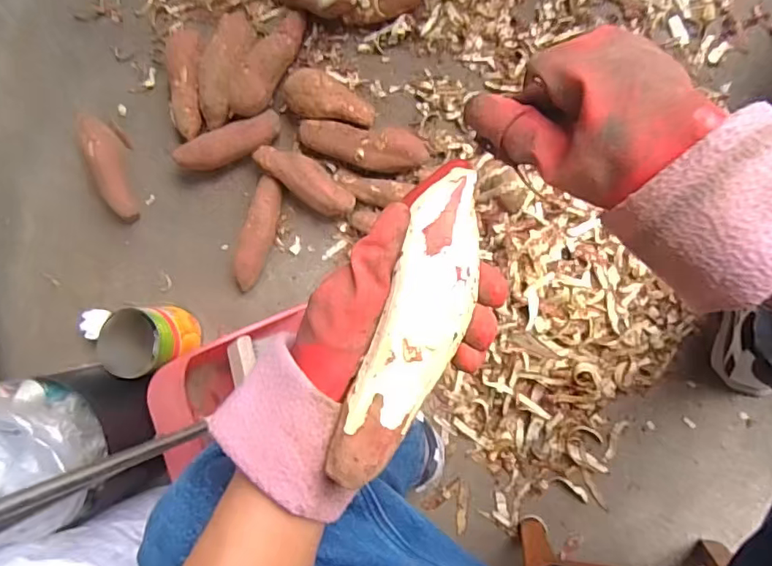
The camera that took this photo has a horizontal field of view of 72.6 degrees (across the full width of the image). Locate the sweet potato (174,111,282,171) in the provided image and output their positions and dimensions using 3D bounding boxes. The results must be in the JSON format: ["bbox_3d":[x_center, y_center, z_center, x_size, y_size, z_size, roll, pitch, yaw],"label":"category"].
[{"bbox_3d":[-0.239,-0.212,0.813,0.167,0.055,0.052,-24,86,9],"label":"sweet potato"}]

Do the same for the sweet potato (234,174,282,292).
[{"bbox_3d":[-0.199,-0.076,0.820,0.048,0.045,0.174,20,93,9],"label":"sweet potato"}]

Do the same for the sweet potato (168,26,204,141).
[{"bbox_3d":[-0.307,-0.316,0.835,0.064,0.053,0.175,-9,88,10],"label":"sweet potato"}]

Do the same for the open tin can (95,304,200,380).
[{"bbox_3d":[-0.361,0.086,0.808,0.106,0.120,0.099,0,90,10],"label":"open tin can"}]

